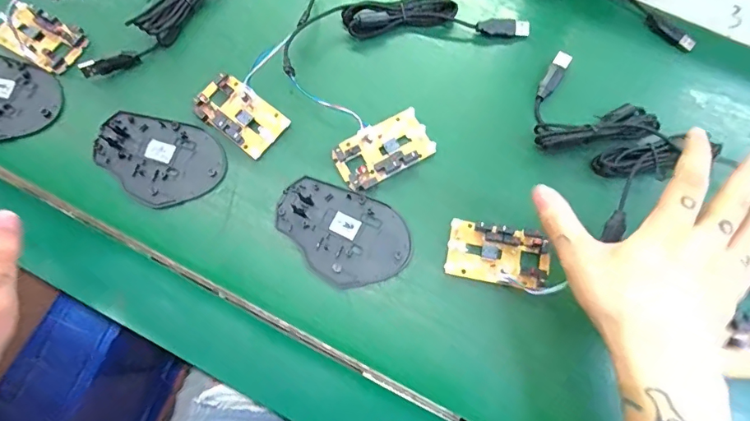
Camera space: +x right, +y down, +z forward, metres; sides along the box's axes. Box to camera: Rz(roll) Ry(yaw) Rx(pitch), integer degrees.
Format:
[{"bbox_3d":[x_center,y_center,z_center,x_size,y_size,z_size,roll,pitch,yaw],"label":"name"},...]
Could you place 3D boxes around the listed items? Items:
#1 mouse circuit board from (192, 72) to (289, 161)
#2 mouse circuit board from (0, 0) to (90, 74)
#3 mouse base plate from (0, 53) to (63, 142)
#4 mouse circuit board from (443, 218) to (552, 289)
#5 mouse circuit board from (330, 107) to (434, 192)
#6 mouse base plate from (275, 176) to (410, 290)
[{"bbox_3d":[-0.115,-0.083,0.394,0.075,0.011,0.046,39,77,9],"label":"mouse circuit board"},{"bbox_3d":[-0.299,-0.155,0.415,0.077,0.016,0.043,26,76,8],"label":"mouse circuit board"},{"bbox_3d":[-0.327,-0.099,0.407,0.109,0.006,0.071,23,75,7],"label":"mouse base plate"},{"bbox_3d":[0.096,0.034,0.361,0.079,0.015,0.044,12,74,2],"label":"mouse circuit board"},{"bbox_3d":[0.007,-0.050,0.386,0.078,0.010,0.044,-28,77,-9],"label":"mouse circuit board"},{"bbox_3d":[-0.027,0.017,0.370,0.106,0.004,0.071,32,76,7],"label":"mouse base plate"}]

